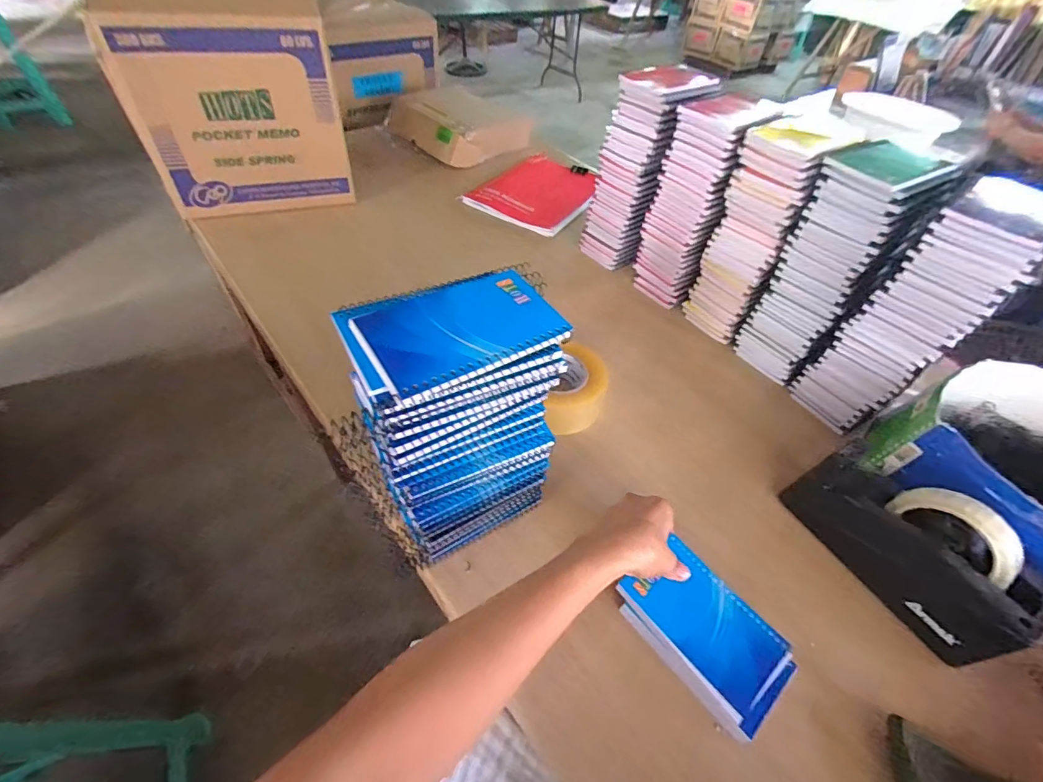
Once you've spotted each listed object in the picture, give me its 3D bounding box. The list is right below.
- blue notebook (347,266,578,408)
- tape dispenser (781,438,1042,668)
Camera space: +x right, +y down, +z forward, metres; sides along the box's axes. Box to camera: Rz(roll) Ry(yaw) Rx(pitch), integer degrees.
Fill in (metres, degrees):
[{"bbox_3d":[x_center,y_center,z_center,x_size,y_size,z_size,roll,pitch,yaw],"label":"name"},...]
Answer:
[{"bbox_3d":[-0.039,-0.045,0.316,0.132,0.005,0.085,-24,55,-24],"label":"blue notebook"},{"bbox_3d":[0.375,0.142,0.441,0.074,0.126,0.195,-18,52,-20],"label":"tape dispenser"}]

